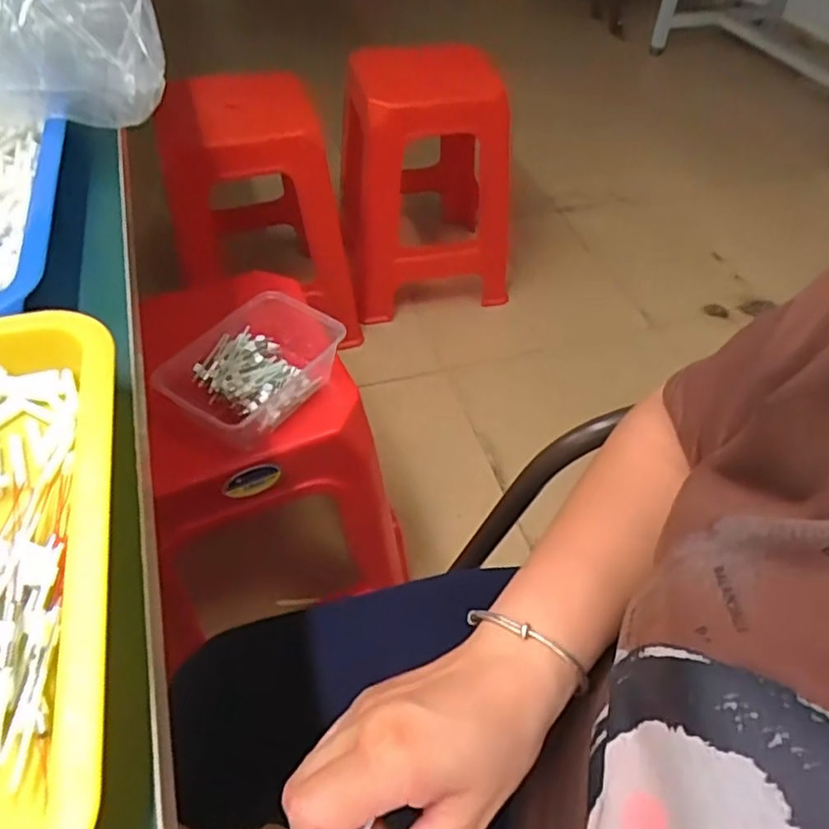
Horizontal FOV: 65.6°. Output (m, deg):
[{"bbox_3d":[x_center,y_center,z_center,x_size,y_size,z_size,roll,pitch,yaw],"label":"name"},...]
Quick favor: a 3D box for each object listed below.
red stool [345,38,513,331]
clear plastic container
[{"bbox_3d":[0.018,-0.487,1.378,0.332,0.422,0.292,-9,50,-11],"label":"red stool"},{"bbox_3d":[-0.169,-0.048,0.657,0.130,0.059,0.174,28,53,20],"label":"clear plastic container"}]

